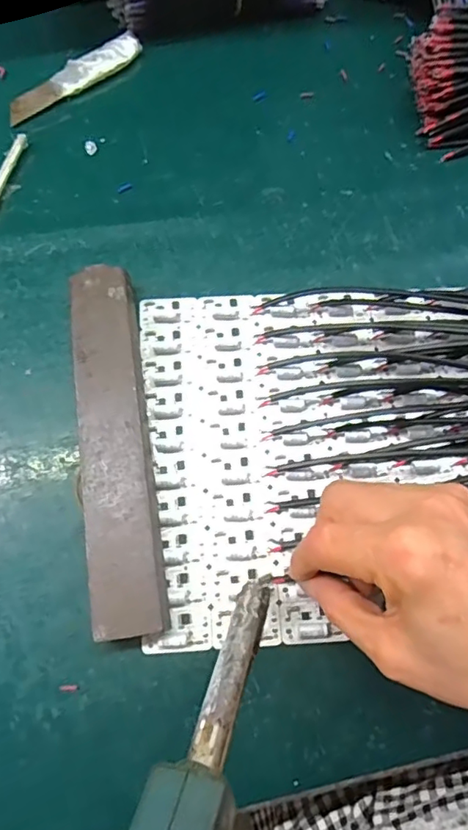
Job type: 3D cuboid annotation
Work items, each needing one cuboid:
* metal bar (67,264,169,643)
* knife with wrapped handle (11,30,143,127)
[{"bbox_3d":[-0.065,0.012,0.295,0.038,0.021,0.198,-8,73,-4],"label":"metal bar"},{"bbox_3d":[-0.111,-0.236,0.381,0.104,0.010,0.021,-34,76,-11],"label":"knife with wrapped handle"}]

